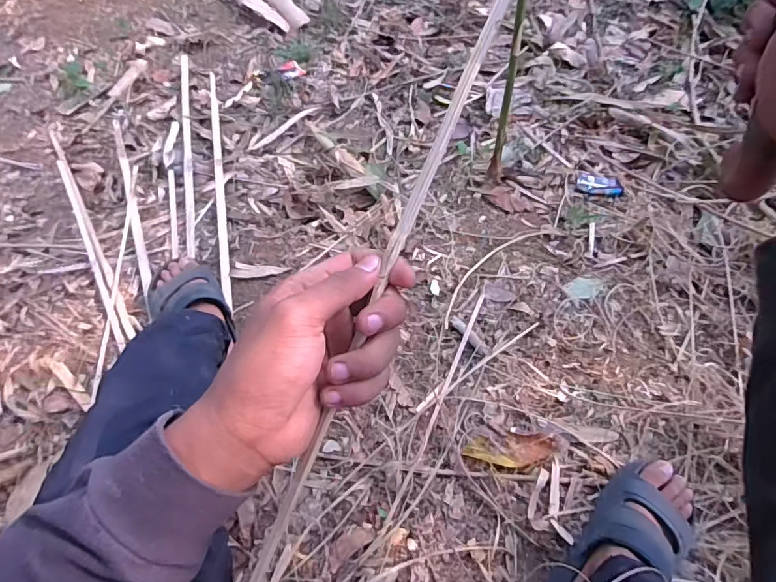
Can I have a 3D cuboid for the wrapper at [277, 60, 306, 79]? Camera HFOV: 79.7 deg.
[{"bbox_3d":[-0.254,-0.579,1.221,0.061,0.012,0.072,-34,65,-19],"label":"wrapper"}]

